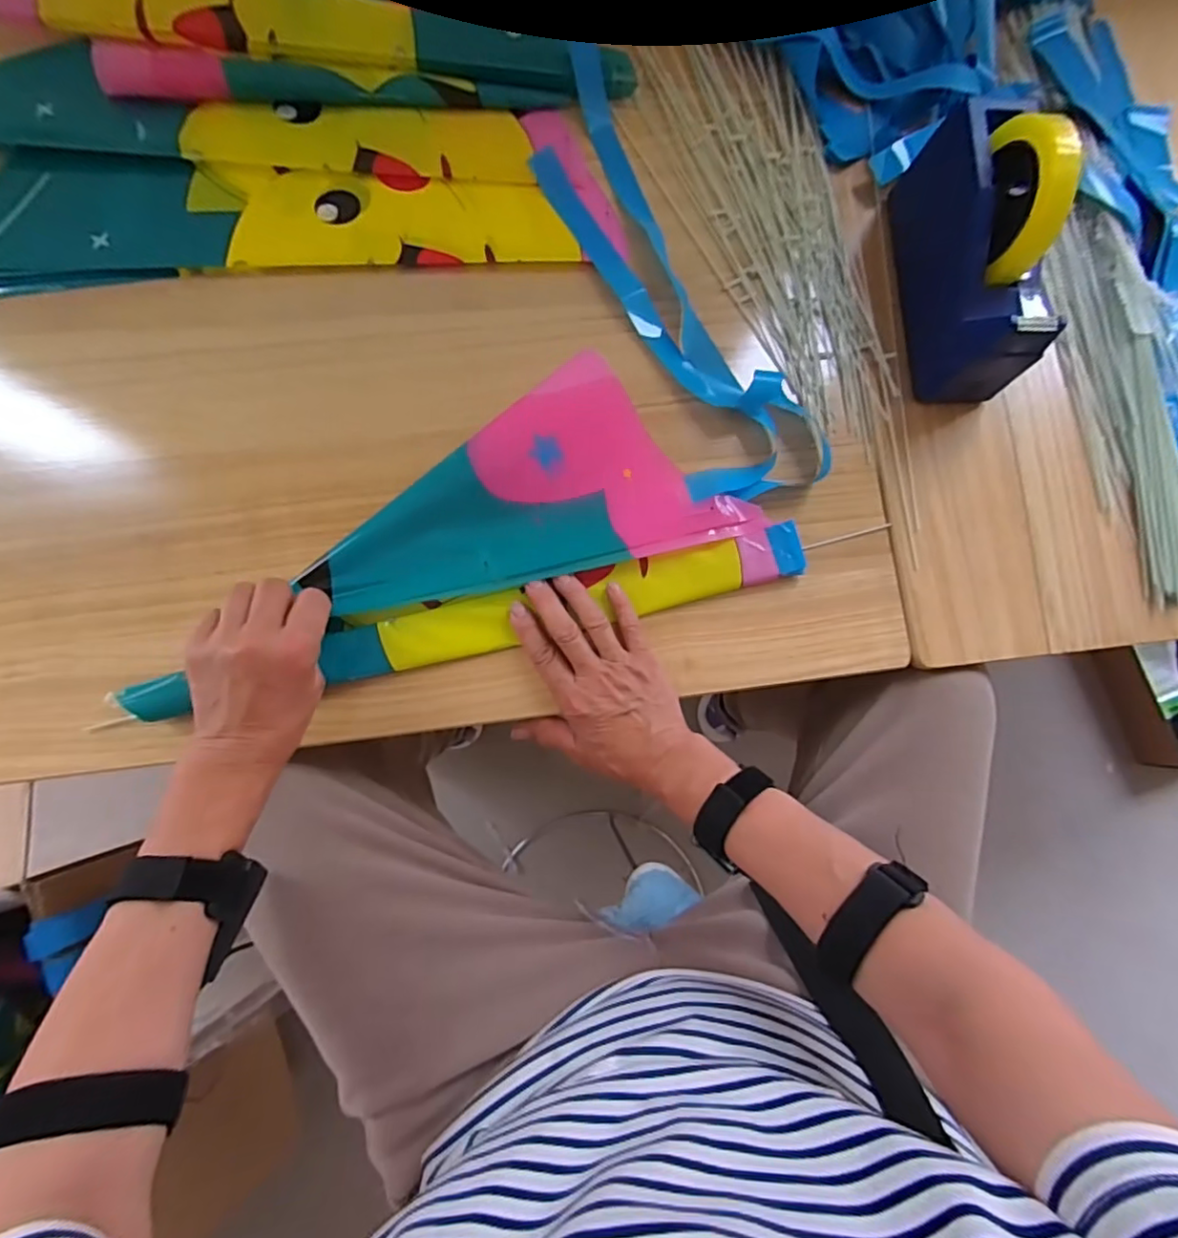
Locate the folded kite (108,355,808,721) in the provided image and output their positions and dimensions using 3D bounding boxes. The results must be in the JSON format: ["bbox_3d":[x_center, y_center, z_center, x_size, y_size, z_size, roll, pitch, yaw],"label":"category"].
[{"bbox_3d":[-0.094,-0.056,0.452,0.491,0.038,0.199,-17,85,-5],"label":"folded kite"}]

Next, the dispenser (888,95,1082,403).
[{"bbox_3d":[0.311,-0.293,0.464,0.064,0.130,0.199,-4,84,-5],"label":"dispenser"}]

